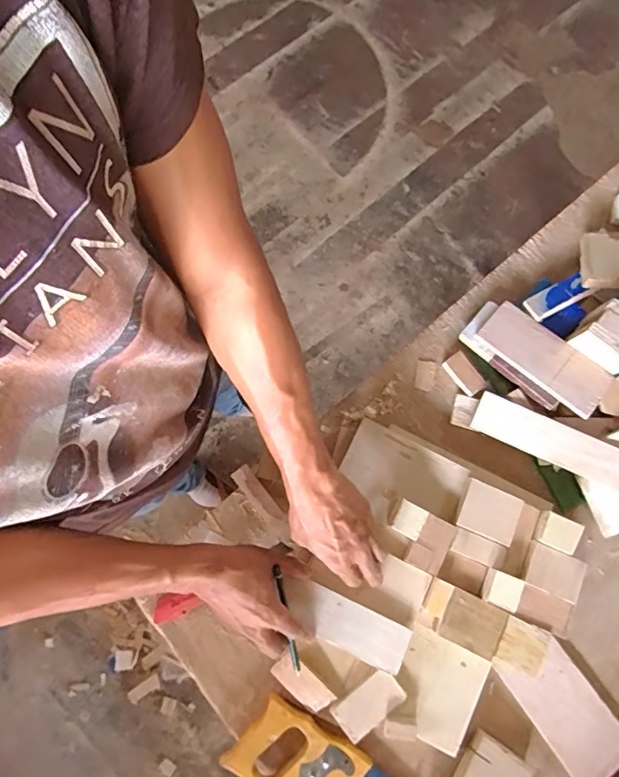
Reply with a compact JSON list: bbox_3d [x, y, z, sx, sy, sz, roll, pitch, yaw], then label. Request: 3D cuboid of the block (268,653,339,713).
[{"bbox_3d":[-0.010,0.350,0.575,0.072,0.008,0.043,43,108,4],"label":"block"}]

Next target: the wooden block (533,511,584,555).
[{"bbox_3d":[0.298,0.173,0.583,0.042,0.019,0.040,24,80,4],"label":"wooden block"}]

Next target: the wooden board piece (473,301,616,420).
[{"bbox_3d":[0.306,-0.041,0.635,0.169,0.008,0.071,40,79,14],"label":"wooden board piece"}]

